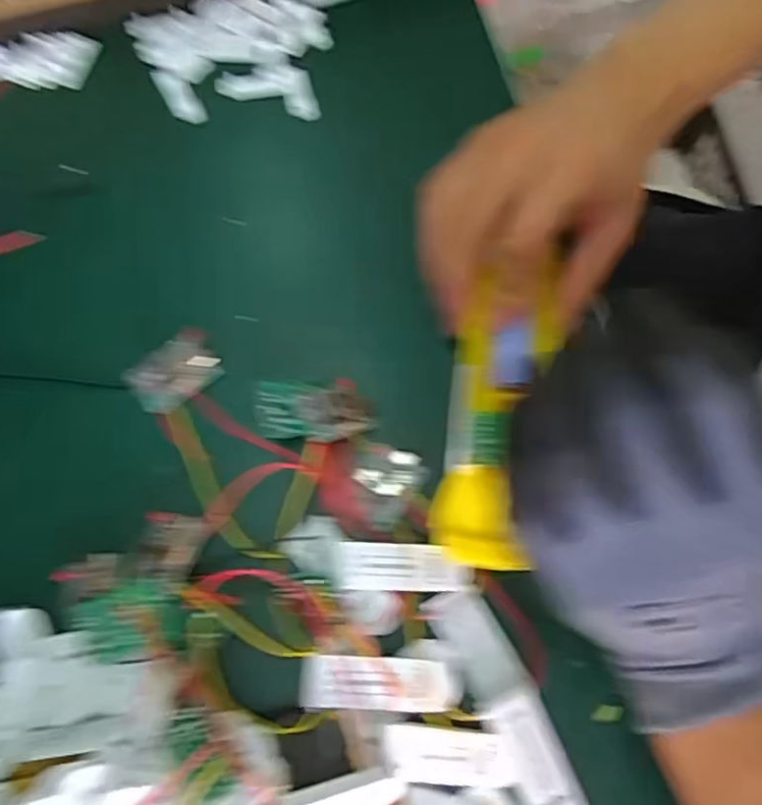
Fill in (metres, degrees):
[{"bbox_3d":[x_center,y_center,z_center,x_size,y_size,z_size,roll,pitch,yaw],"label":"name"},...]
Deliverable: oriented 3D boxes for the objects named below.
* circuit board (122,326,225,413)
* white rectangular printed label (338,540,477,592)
[{"bbox_3d":[-0.102,-0.016,0.326,0.043,0.008,0.032,-37,73,-11],"label":"circuit board"},{"bbox_3d":[0.011,0.072,0.290,0.059,0.010,0.020,0,70,2],"label":"white rectangular printed label"}]

